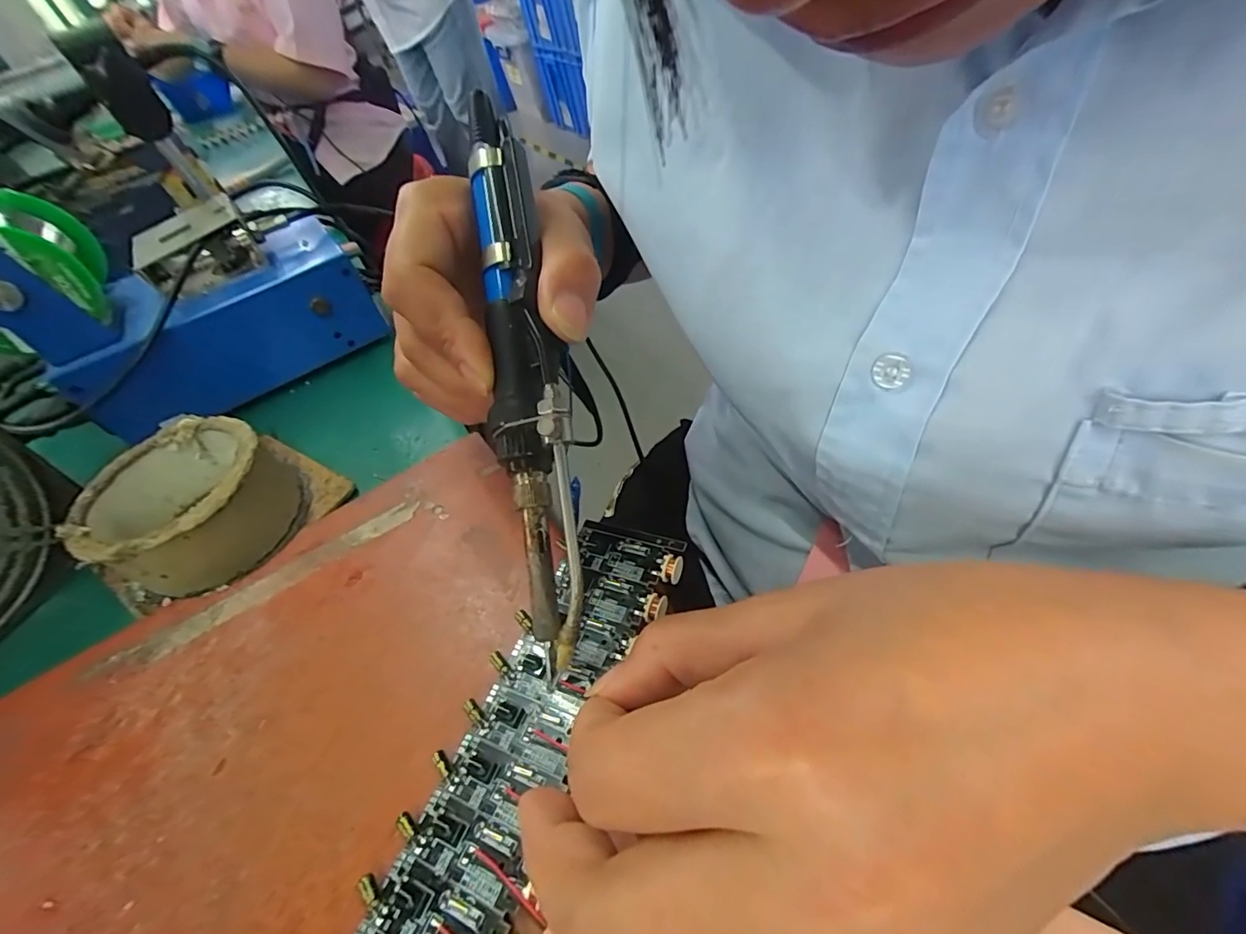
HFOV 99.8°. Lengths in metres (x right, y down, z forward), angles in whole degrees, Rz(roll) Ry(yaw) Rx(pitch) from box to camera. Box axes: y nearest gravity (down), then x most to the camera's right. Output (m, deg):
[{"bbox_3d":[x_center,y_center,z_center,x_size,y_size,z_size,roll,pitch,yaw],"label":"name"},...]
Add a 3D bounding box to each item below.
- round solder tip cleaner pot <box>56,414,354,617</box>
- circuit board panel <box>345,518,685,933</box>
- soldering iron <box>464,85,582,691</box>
[{"bbox_3d":[-0.217,0.021,0.272,0.083,0.053,0.108,24,60,30],"label":"round solder tip cleaner pot"},{"bbox_3d":[-0.029,0.084,0.151,0.046,0.011,0.163,17,54,19],"label":"circuit board panel"},{"bbox_3d":[-0.033,-0.036,0.175,0.025,0.015,0.193,-9,80,-1],"label":"soldering iron"}]

